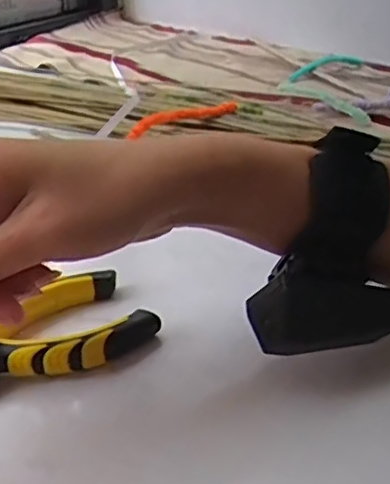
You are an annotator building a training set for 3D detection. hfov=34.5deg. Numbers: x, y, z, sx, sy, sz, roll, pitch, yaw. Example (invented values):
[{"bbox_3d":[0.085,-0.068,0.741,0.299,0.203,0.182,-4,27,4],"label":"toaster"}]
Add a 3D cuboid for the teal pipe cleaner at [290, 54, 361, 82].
[{"bbox_3d":[0.144,-0.206,0.731,0.117,0.010,0.038,-22,40,-34],"label":"teal pipe cleaner"}]

